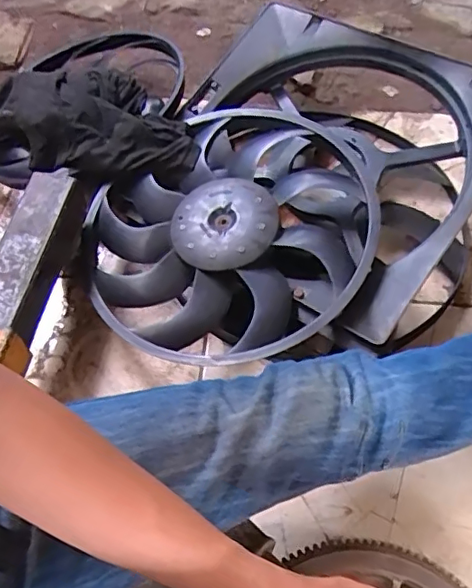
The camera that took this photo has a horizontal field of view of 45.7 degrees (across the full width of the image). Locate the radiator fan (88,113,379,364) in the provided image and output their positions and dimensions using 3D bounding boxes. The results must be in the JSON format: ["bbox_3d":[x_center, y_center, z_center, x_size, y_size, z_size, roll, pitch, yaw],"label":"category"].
[{"bbox_3d":[-0.012,-0.082,0.763,0.380,0.103,0.370,0,59,1],"label":"radiator fan"}]

